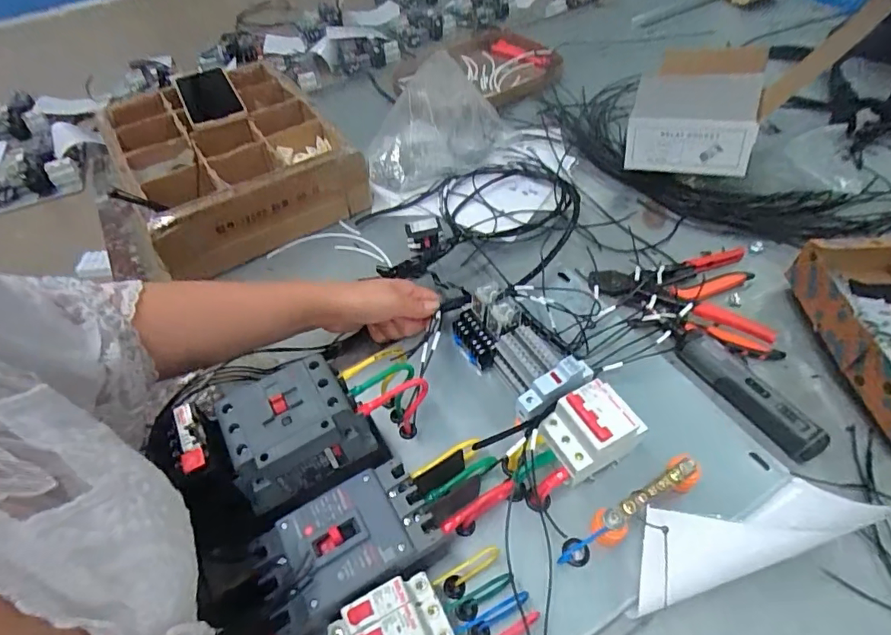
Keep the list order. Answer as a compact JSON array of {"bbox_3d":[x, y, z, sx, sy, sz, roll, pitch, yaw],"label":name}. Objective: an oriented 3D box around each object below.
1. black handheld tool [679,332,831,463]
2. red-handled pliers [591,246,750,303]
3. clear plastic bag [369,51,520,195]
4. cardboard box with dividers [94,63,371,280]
[{"bbox_3d":[0.298,0.073,0.491,0.033,0.027,0.149,-28,55,-18],"label":"black handheld tool"},{"bbox_3d":[0.277,-0.045,0.602,0.196,0.017,0.070,-7,51,-2],"label":"red-handled pliers"},{"bbox_3d":[-0.007,-0.299,0.755,0.225,0.105,0.201,-3,51,2],"label":"clear plastic bag"},{"bbox_3d":[-0.301,-0.219,0.712,0.272,0.102,0.287,-29,55,-19],"label":"cardboard box with dividers"}]

